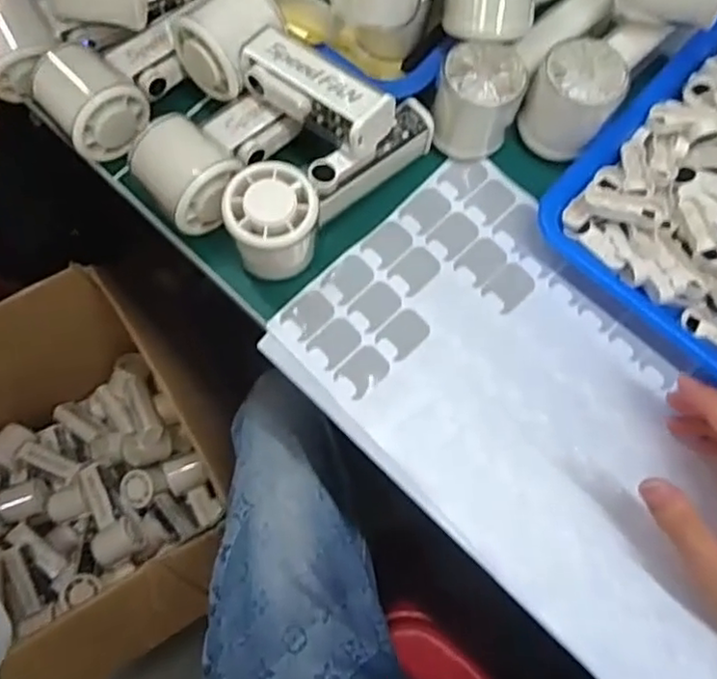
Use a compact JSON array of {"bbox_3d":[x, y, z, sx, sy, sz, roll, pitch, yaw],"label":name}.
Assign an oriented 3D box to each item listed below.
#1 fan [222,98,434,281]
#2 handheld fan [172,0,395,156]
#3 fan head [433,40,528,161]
[{"bbox_3d":[-0.021,-0.106,0.426,0.053,0.059,0.151,44,79,12],"label":"fan"},{"bbox_3d":[-0.045,-0.177,0.423,0.153,0.044,0.064,32,77,9],"label":"handheld fan"},{"bbox_3d":[0.081,-0.162,0.438,0.053,0.055,0.054,9,74,3],"label":"fan head"}]

